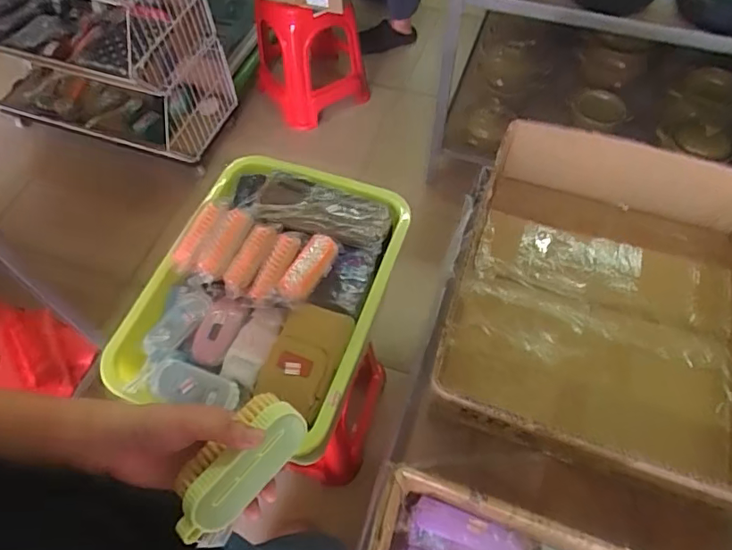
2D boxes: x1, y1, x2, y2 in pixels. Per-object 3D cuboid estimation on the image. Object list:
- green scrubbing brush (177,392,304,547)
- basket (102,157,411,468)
[{"bbox_3d":[-0.118,0.170,0.460,0.135,0.057,0.043,-46,27,-17],"label":"green scrubbing brush"},{"bbox_3d":[-0.167,0.007,0.856,0.391,0.081,0.480,18,62,11],"label":"basket"}]

